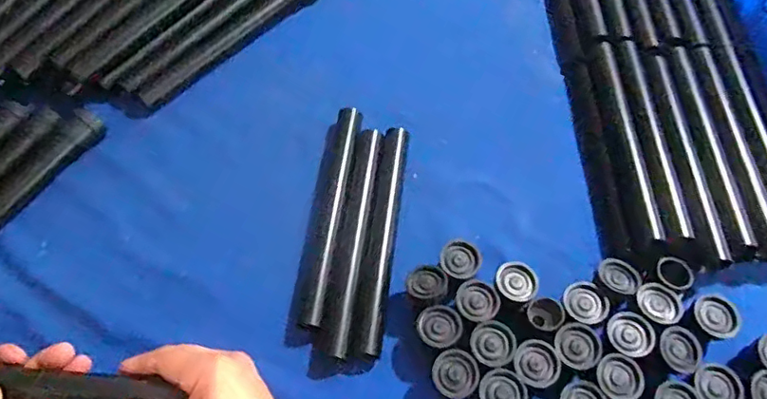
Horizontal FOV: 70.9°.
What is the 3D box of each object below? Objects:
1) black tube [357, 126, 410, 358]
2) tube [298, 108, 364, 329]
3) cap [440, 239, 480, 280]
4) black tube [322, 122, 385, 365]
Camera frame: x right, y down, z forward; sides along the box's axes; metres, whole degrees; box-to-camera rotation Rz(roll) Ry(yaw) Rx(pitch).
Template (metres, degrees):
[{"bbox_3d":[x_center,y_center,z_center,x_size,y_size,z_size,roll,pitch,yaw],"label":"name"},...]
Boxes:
[{"bbox_3d":[0.001,0.031,0.494,0.023,0.021,0.218,7,63,4],"label":"black tube"},{"bbox_3d":[-0.048,0.011,0.503,0.025,0.024,0.217,8,63,4],"label":"tube"},{"bbox_3d":[0.065,0.058,0.472,0.033,0.034,0.034,0,62,0],"label":"cap"},{"bbox_3d":[-0.028,0.033,0.494,0.027,0.021,0.218,7,63,4],"label":"black tube"}]

